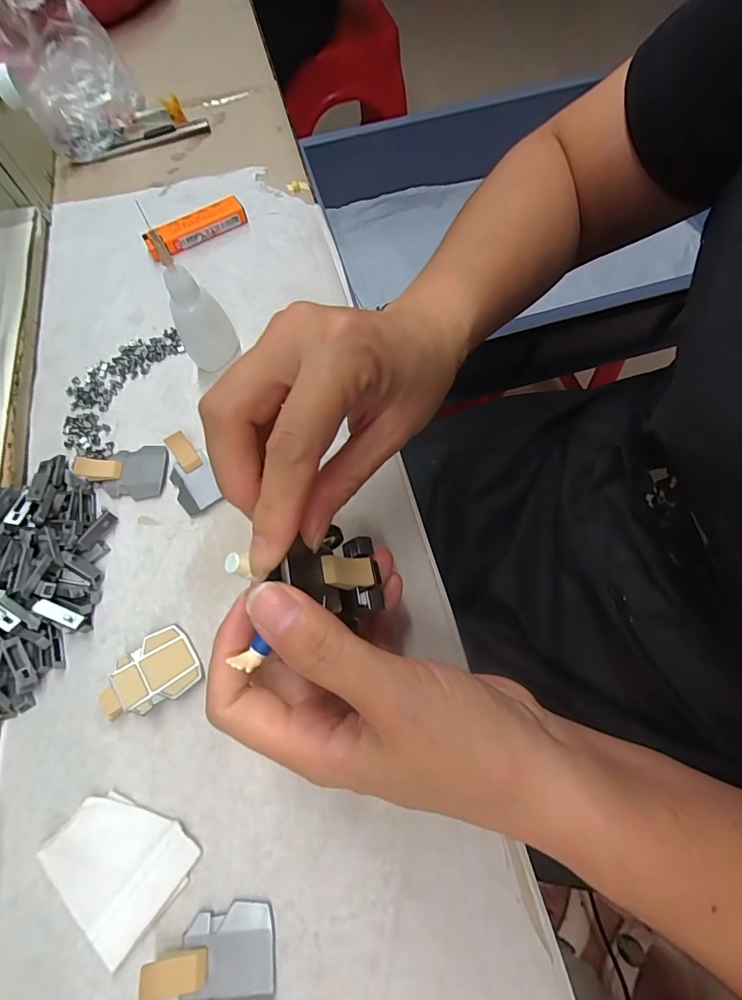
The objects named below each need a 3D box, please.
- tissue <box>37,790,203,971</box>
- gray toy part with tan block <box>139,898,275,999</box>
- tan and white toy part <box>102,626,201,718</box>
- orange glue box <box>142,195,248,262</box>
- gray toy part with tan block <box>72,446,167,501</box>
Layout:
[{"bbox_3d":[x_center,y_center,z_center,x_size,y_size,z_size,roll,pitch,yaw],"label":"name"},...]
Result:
[{"bbox_3d":[-0.108,0.154,0.186,0.056,0.006,0.048,37,74,16],"label":"tissue"},{"bbox_3d":[-0.062,0.183,0.168,0.047,0.011,0.034,-6,67,0],"label":"gray toy part with tan block"},{"bbox_3d":[-0.109,0.086,0.213,0.044,0.011,0.034,-34,70,-11],"label":"tan and white toy part"},{"bbox_3d":[-0.137,-0.213,0.337,0.078,0.013,0.021,-30,69,-10],"label":"orange glue box"},{"bbox_3d":[-0.147,-0.020,0.256,0.047,0.015,0.033,1,67,3],"label":"gray toy part with tan block"}]

